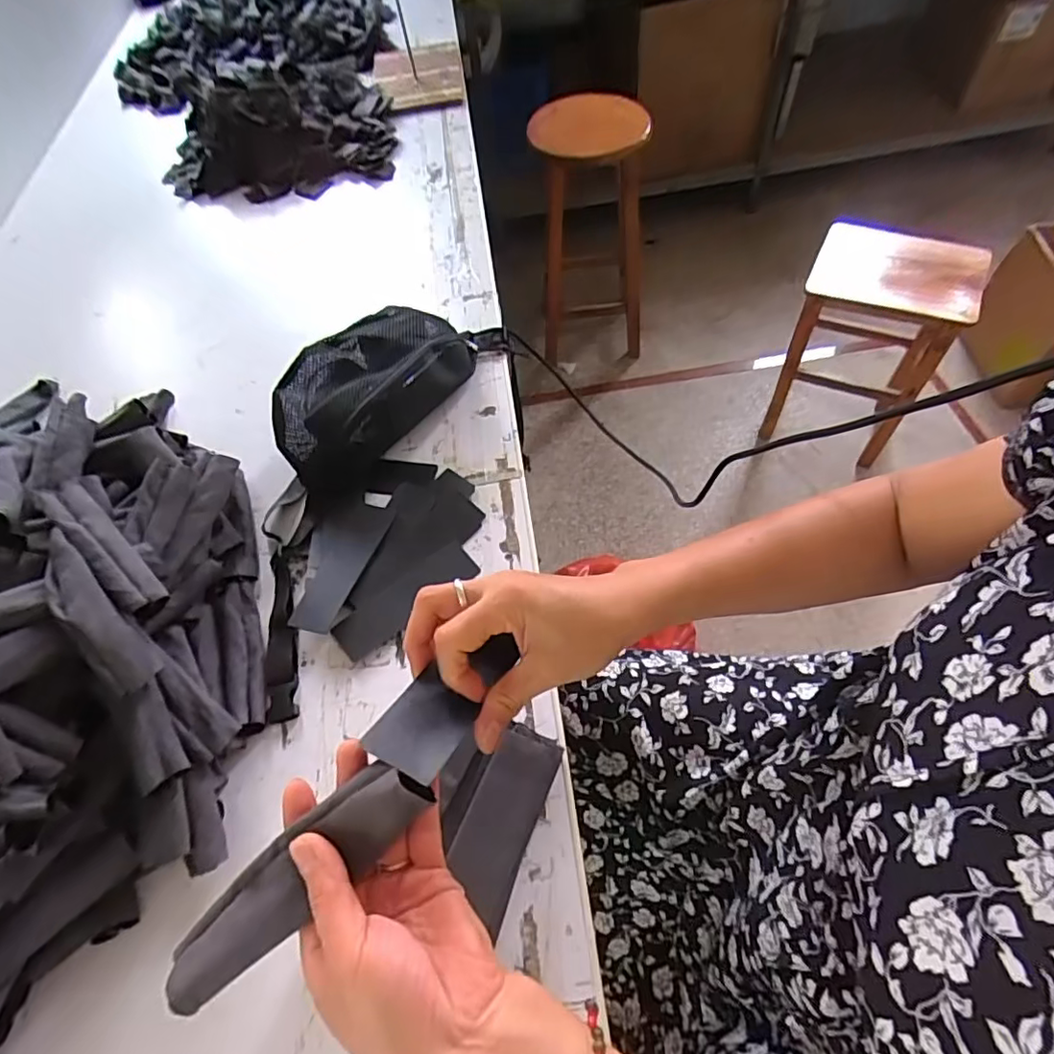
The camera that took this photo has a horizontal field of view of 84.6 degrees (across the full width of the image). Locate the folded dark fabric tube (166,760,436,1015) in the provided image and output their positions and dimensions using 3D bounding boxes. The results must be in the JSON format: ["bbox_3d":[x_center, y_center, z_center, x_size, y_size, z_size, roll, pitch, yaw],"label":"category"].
[{"bbox_3d":[-0.112,0.171,0.288,0.148,0.021,0.037,-40,63,-2],"label":"folded dark fabric tube"}]

